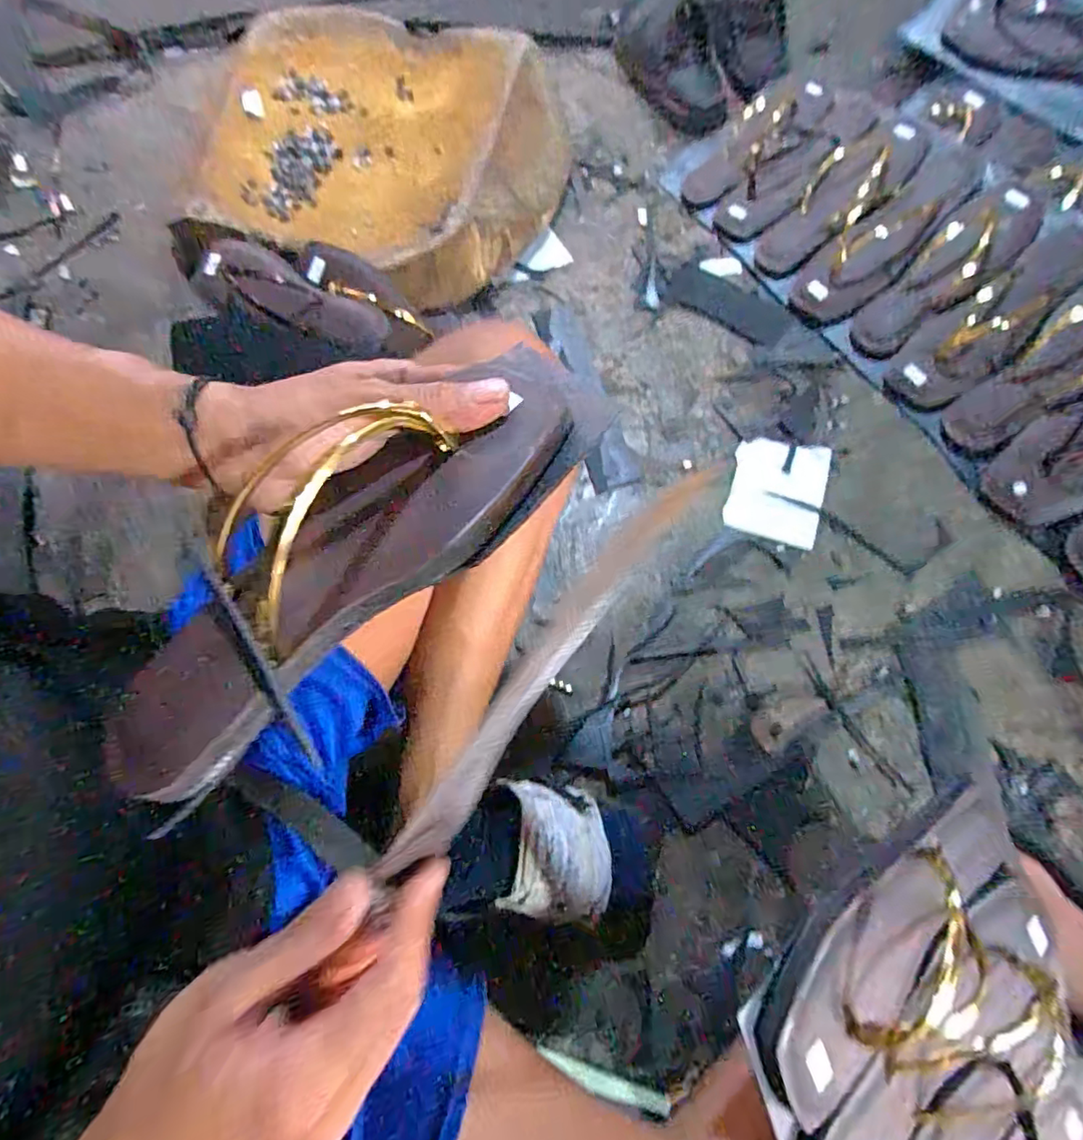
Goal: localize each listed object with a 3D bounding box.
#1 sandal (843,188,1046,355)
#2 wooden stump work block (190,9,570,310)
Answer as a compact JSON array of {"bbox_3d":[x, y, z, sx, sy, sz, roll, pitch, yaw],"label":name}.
[{"bbox_3d":[0.480,-0.352,0.677,0.243,0.045,0.087,-44,74,17],"label":"sandal"},{"bbox_3d":[-0.248,-0.581,0.793,0.525,0.119,0.402,26,75,10],"label":"wooden stump work block"}]

